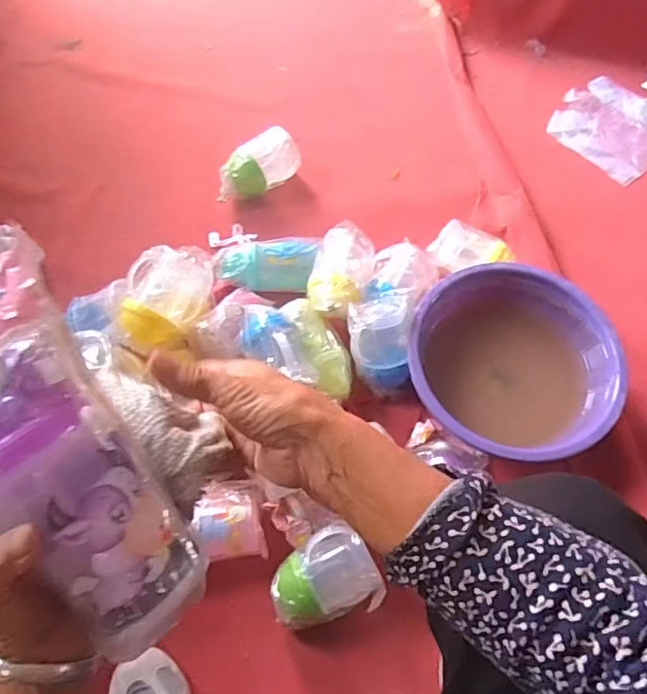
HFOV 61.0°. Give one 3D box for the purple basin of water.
[{"bbox_3d":[0.267,0.030,0.807,0.282,0.114,0.276,0,65,1],"label":"purple basin of water"}]

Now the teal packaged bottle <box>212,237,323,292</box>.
[{"bbox_3d":[-0.091,-0.128,0.901,0.164,0.072,0.086,0,65,1],"label":"teal packaged bottle"}]

